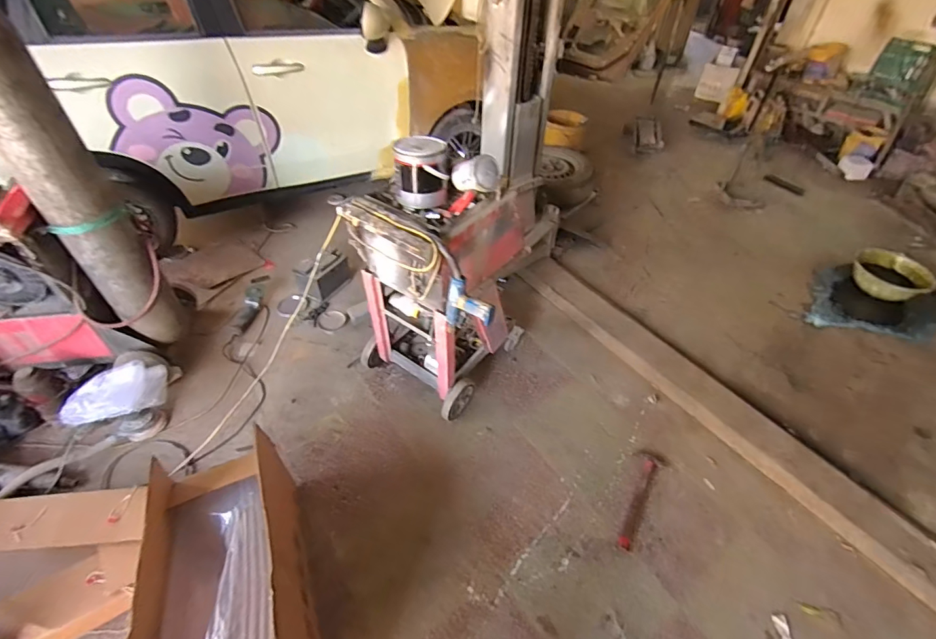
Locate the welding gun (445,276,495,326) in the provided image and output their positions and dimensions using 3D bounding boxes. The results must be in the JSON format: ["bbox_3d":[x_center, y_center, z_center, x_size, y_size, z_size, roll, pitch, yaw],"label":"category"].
[{"bbox_3d":[0.007,-0.028,1.315,0.171,0.164,0.045,33,52,27],"label":"welding gun"}]

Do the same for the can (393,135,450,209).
[{"bbox_3d":[-0.141,-0.445,1.340,0.160,0.164,0.154,-2,45,-4],"label":"can"}]

